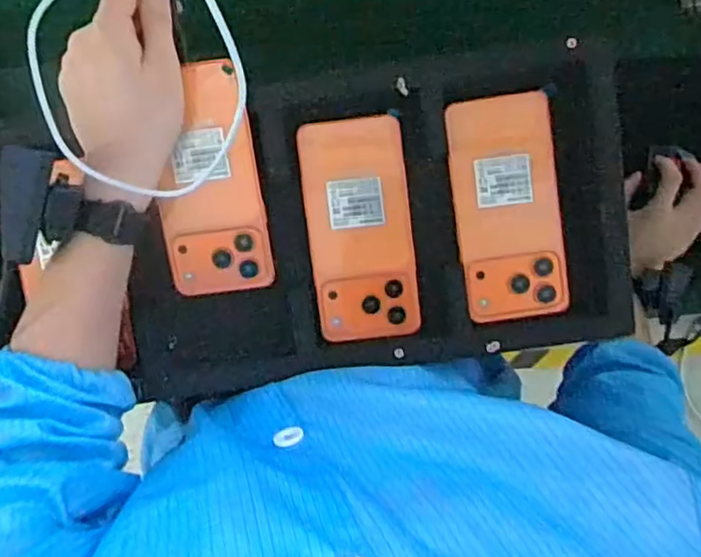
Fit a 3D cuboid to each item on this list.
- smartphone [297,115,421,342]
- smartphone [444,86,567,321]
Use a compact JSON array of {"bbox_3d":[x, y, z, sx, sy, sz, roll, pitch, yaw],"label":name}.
[{"bbox_3d":[0.007,-0.036,0.469,0.076,0.006,0.160,-7,95,1],"label":"smartphone"},{"bbox_3d":[0.115,-0.050,0.461,0.075,0.008,0.159,-7,95,1],"label":"smartphone"}]

